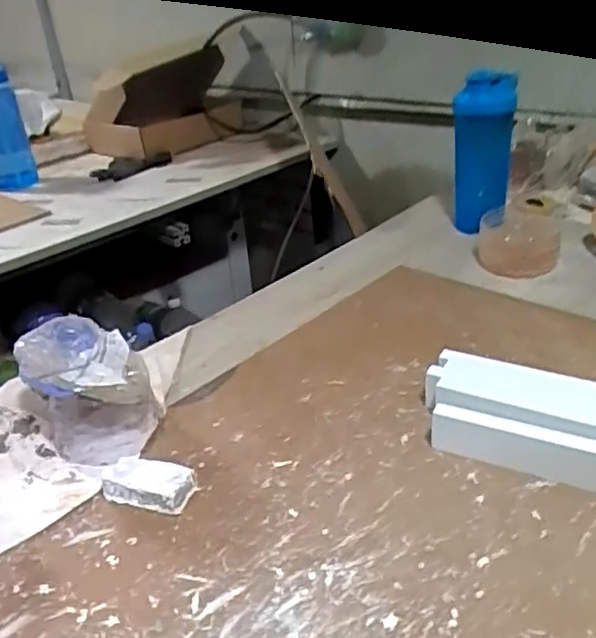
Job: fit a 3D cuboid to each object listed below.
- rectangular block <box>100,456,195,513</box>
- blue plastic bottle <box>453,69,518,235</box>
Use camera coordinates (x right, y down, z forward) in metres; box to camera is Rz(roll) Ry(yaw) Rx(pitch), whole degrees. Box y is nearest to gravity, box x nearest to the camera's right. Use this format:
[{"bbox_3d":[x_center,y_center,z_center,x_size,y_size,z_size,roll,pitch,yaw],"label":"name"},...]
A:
[{"bbox_3d":[-0.131,0.139,0.556,0.083,0.025,0.039,8,32,22],"label":"rectangular block"},{"bbox_3d":[0.253,-0.222,0.904,0.078,0.217,0.065,4,31,17],"label":"blue plastic bottle"}]

